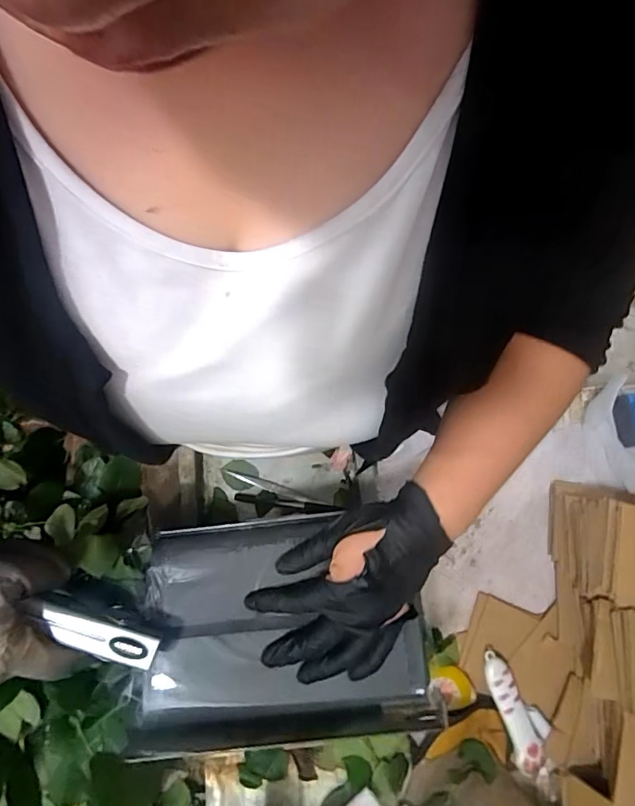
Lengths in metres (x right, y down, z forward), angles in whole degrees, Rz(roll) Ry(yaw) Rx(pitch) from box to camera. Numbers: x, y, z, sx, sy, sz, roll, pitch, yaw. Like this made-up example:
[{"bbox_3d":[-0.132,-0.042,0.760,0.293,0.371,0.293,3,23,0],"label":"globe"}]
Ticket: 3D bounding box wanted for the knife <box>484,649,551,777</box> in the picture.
[{"bbox_3d":[0.202,0.308,0.470,0.041,0.017,0.116,-20,74,-5],"label":"knife"}]

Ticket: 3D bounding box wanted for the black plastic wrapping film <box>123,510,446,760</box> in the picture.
[{"bbox_3d":[-0.030,0.173,0.364,0.221,0.024,0.158,-4,73,0],"label":"black plastic wrapping film"}]

